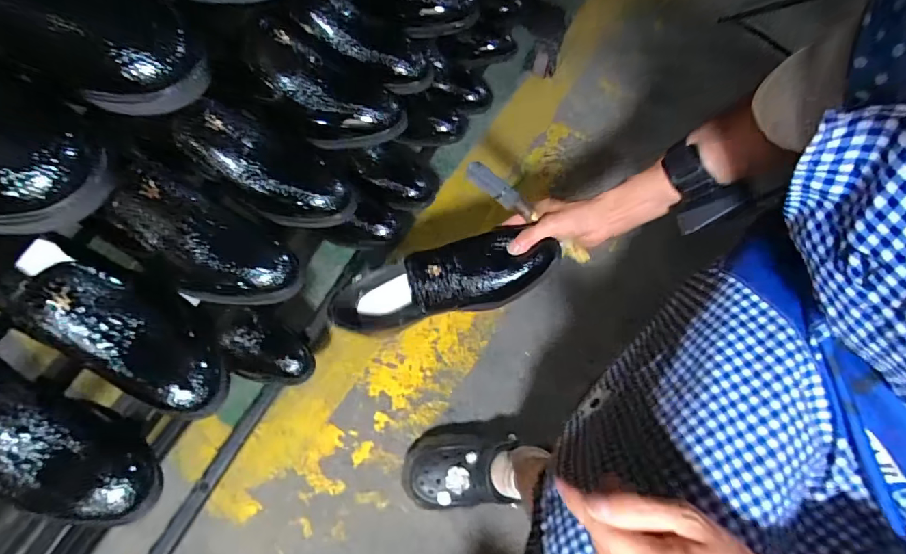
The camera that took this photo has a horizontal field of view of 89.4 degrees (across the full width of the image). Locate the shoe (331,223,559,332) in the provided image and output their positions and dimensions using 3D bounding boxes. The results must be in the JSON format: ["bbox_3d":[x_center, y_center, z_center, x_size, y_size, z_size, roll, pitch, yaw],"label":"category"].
[{"bbox_3d":[-0.019,-0.003,0.566,0.278,0.092,0.098,-15,68,20],"label":"shoe"}]

